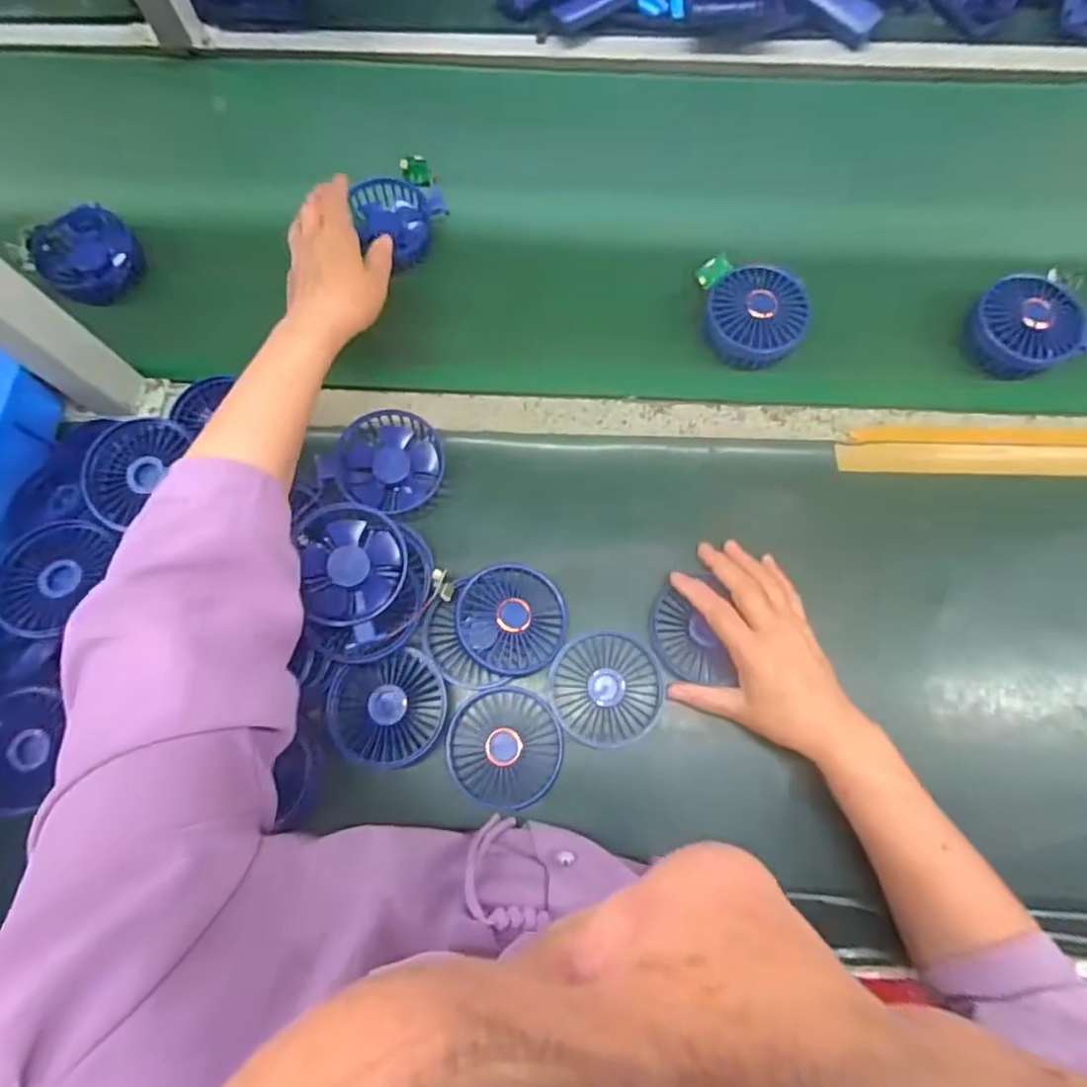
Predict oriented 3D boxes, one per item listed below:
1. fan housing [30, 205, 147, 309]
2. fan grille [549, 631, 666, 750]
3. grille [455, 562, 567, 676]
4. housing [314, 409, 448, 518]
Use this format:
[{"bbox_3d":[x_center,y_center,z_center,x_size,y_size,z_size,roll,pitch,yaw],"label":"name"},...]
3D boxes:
[{"bbox_3d":[-0.439,-0.283,0.602,0.090,0.051,0.089,-36,104,16],"label":"fan housing"},{"bbox_3d":[0.049,0.114,0.487,0.086,0.006,0.086,0,73,1],"label":"fan grille"},{"bbox_3d":[-0.025,0.060,0.495,0.086,0.014,0.086,1,83,-12],"label":"grille"},{"bbox_3d":[-0.130,-0.070,0.518,0.091,0.024,0.087,34,76,11],"label":"housing"}]

